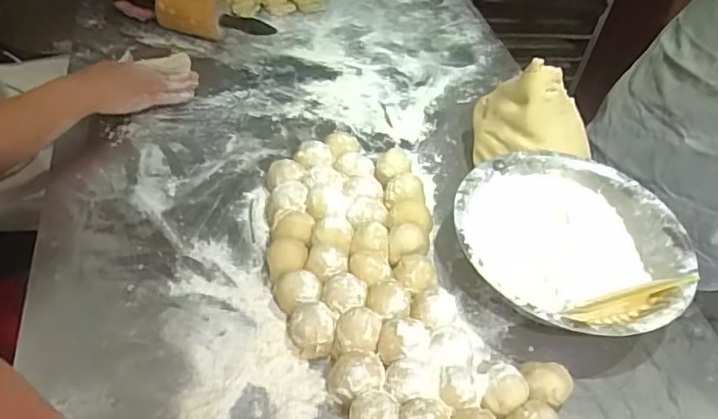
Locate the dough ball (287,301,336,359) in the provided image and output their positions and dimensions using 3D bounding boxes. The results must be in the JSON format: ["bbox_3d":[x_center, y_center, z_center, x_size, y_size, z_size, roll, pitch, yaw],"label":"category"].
[{"bbox_3d":[-0.051,0.132,0.618,0.046,0.049,0.052,-8,48,-15],"label":"dough ball"}]

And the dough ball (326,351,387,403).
[{"bbox_3d":[-0.002,0.174,0.584,0.053,0.050,0.048,-15,50,-20],"label":"dough ball"}]

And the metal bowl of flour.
[{"bbox_3d":[0.252,0.051,0.710,0.271,0.086,0.271,3,46,-4],"label":"metal bowl of flour"}]

